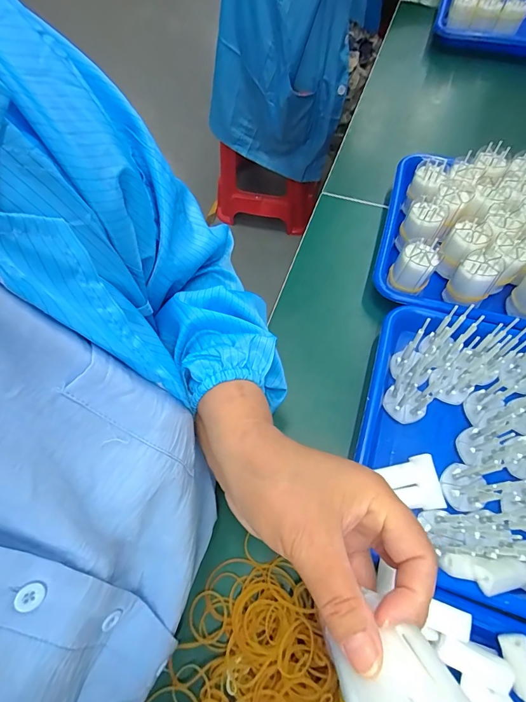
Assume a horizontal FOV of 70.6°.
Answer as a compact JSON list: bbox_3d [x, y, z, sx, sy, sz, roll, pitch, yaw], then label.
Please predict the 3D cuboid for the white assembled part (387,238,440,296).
[{"bbox_3d":[0.160,-0.089,0.395,0.040,0.051,0.036,22,65,11],"label":"white assembled part"}]

